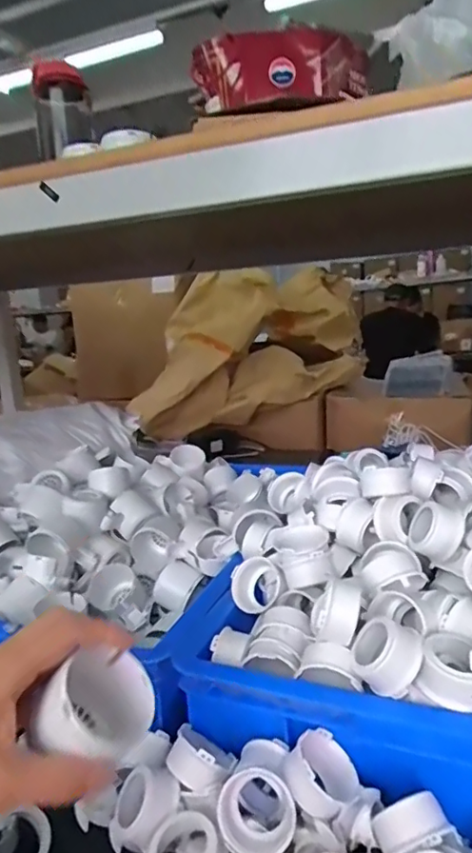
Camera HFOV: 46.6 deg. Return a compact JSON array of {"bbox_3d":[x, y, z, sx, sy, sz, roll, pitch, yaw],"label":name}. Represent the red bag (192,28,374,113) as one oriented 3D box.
[{"bbox_3d":[0.079,-0.544,0.837,0.278,0.101,0.087,-6,12,-6],"label":"red bag"}]

